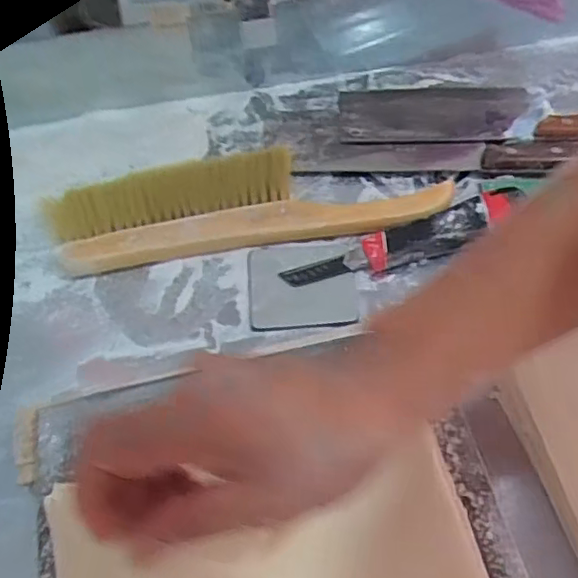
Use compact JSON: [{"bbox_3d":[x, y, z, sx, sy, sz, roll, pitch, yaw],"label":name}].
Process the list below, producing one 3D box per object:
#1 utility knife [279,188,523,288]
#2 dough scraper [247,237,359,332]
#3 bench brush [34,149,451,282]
[{"bbox_3d":[0.096,-0.042,0.503,0.204,0.013,0.039,-16,57,-8],"label":"utility knife"},{"bbox_3d":[0.010,-0.005,0.497,0.084,0.005,0.080,-6,57,-1],"label":"dough scraper"},{"bbox_3d":[-0.037,-0.081,0.531,0.328,0.029,0.098,-9,57,-3],"label":"bench brush"}]

